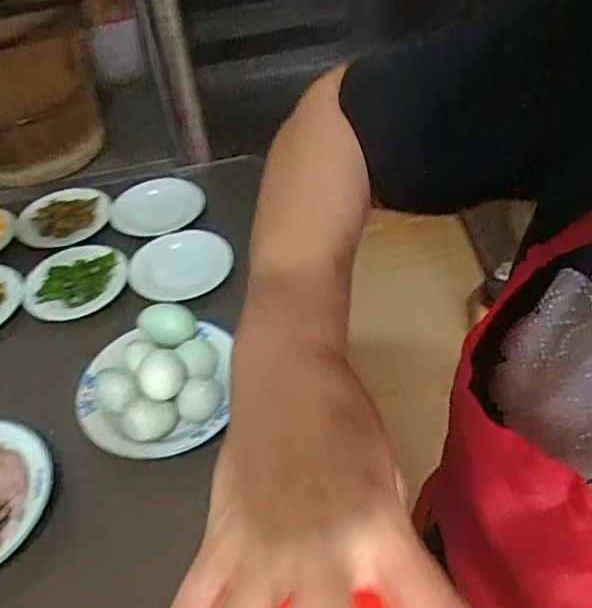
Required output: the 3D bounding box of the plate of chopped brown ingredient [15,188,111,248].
[{"bbox_3d":[-0.323,-0.122,0.826,0.121,0.018,0.113,-3,46,3],"label":"plate of chopped brown ingredient"}]

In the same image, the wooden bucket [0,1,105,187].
[{"bbox_3d":[-0.583,-0.446,1.234,0.331,0.335,0.291,-20,47,-14],"label":"wooden bucket"}]

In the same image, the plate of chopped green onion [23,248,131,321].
[{"bbox_3d":[-0.275,-0.030,0.741,0.126,0.016,0.114,-25,49,-18],"label":"plate of chopped green onion"}]

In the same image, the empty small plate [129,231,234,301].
[{"bbox_3d":[-0.149,-0.053,0.759,0.126,0.017,0.117,-20,47,-14],"label":"empty small plate"}]

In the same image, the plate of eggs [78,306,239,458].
[{"bbox_3d":[-0.142,0.072,0.586,0.144,0.057,0.153,-3,46,3],"label":"plate of eggs"}]

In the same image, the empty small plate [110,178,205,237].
[{"bbox_3d":[-0.197,-0.139,0.838,0.125,0.019,0.110,-29,50,-21],"label":"empty small plate"}]

